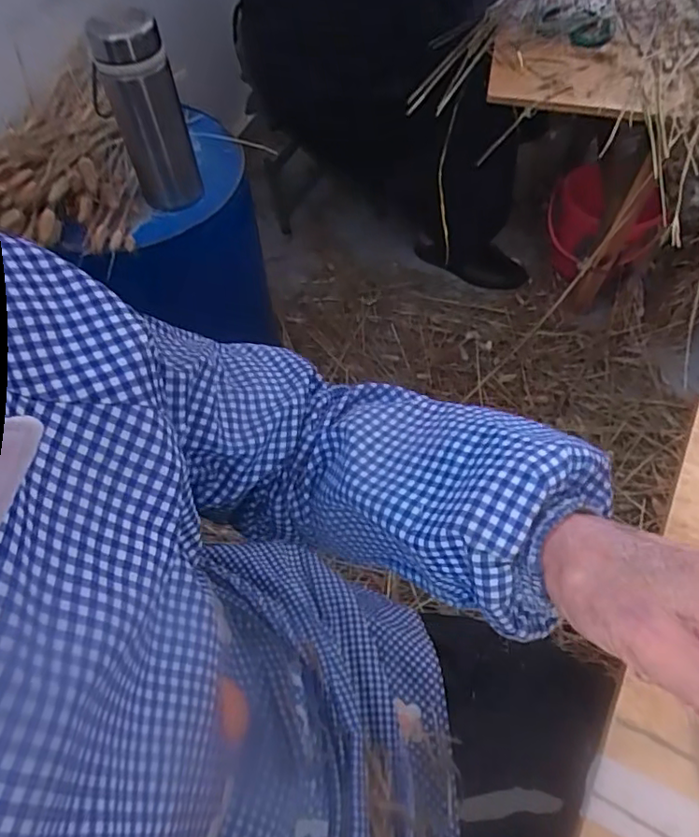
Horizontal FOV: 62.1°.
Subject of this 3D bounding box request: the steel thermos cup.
[{"bbox_3d":[-0.258,-0.381,0.732,0.093,0.215,0.080,-20,60,-12],"label":"steel thermos cup"}]

